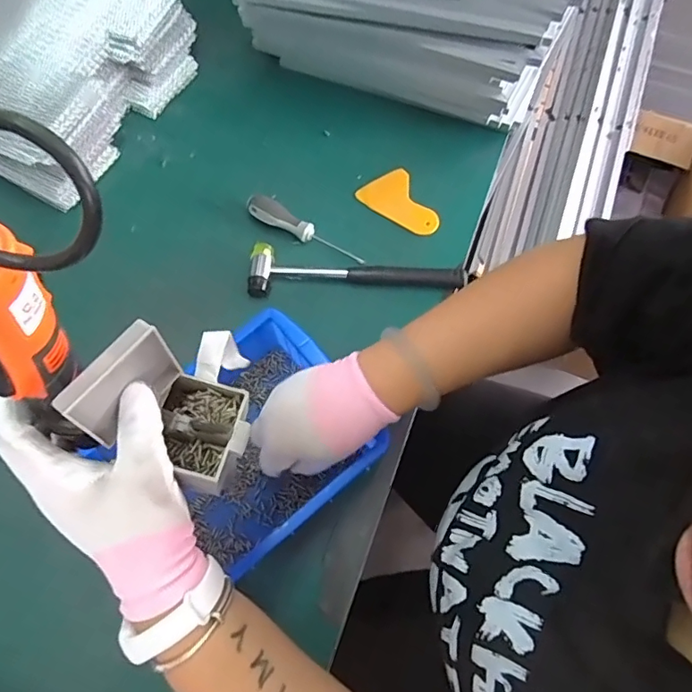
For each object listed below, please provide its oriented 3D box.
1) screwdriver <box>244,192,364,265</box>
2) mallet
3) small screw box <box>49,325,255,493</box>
[{"bbox_3d":[-0.050,-0.137,0.613,0.156,0.020,0.028,29,72,13],"label":"screwdriver"},{"bbox_3d":[0.013,-0.086,0.591,0.244,0.023,0.058,0,68,2],"label":"mallet"},{"bbox_3d":[-0.099,0.038,0.299,0.077,0.092,0.063,23,71,11],"label":"small screw box"}]

